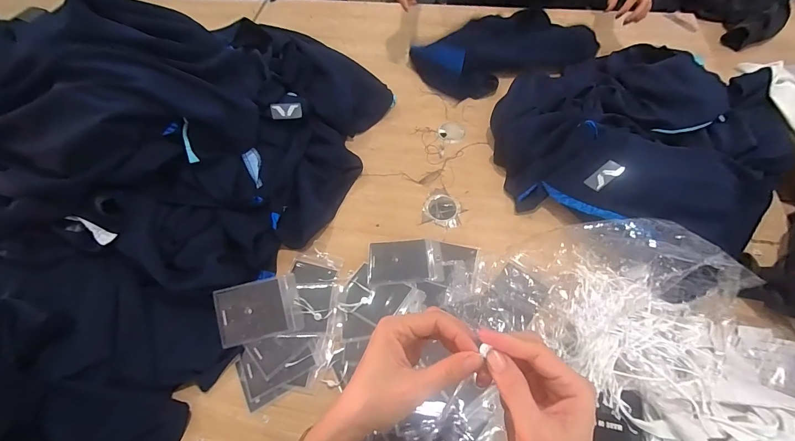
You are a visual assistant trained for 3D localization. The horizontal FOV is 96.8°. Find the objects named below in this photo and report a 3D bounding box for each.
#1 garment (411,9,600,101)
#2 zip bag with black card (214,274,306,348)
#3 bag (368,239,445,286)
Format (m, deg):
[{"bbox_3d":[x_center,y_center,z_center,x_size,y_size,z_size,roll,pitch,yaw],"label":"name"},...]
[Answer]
[{"bbox_3d":[0.254,-0.418,0.872,0.420,0.044,0.220,-17,61,-7],"label":"garment"},{"bbox_3d":[-0.221,0.142,0.565,0.127,0.010,0.089,-12,79,-6],"label":"zip bag with black card"},{"bbox_3d":[0.014,0.071,0.618,0.128,0.010,0.083,-2,60,2],"label":"bag"}]

